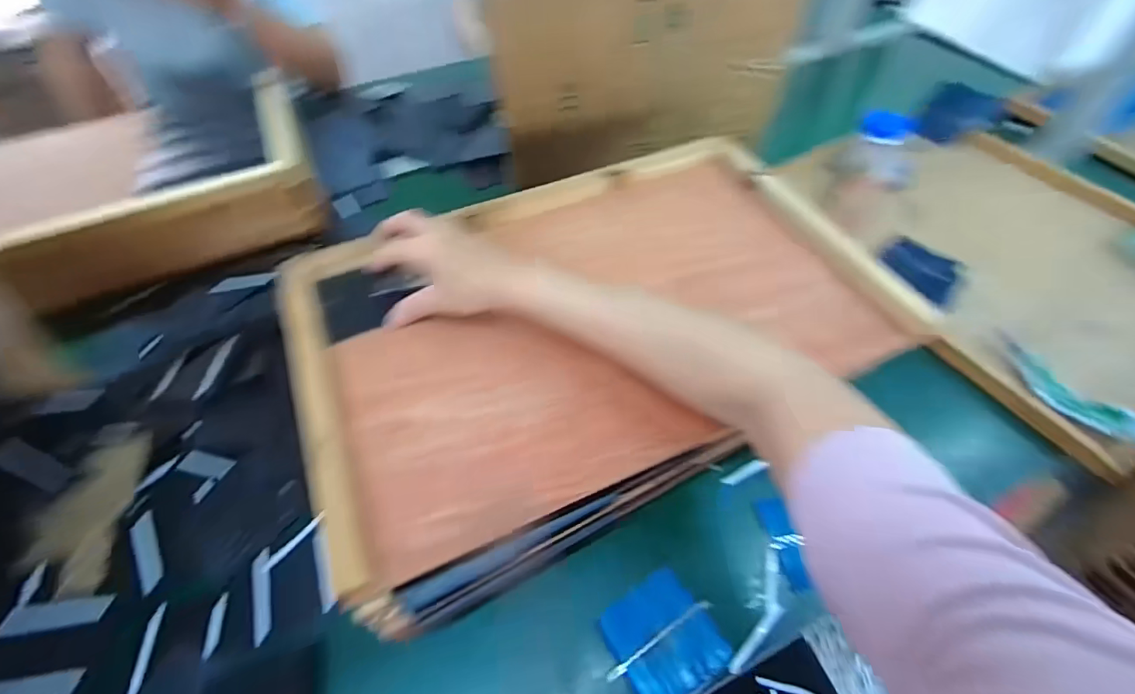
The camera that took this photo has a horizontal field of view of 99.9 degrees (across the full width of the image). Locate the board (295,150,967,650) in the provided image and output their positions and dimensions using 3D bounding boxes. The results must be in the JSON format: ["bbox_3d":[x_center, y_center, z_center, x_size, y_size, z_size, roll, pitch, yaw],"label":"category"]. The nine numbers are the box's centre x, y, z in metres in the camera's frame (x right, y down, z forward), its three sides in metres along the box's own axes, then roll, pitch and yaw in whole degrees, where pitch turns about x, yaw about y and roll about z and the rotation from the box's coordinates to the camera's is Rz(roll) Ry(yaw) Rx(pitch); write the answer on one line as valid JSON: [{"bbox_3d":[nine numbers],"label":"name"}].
[{"bbox_3d":[0.022,-0.020,0.418,0.455,0.078,0.305,-21,55,-13],"label":"board"}]

